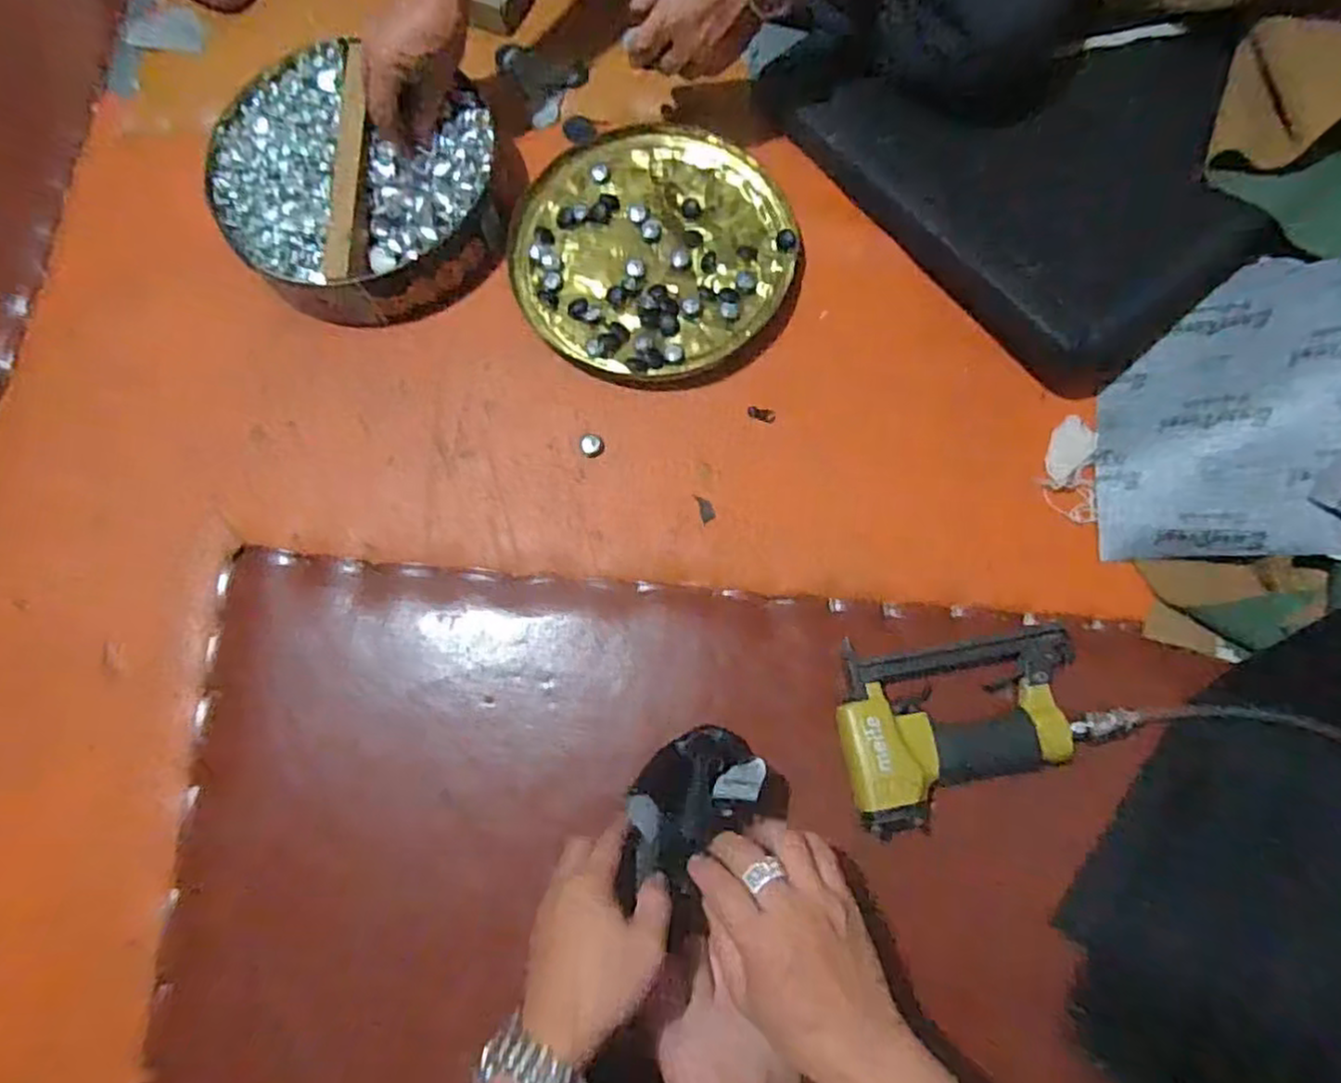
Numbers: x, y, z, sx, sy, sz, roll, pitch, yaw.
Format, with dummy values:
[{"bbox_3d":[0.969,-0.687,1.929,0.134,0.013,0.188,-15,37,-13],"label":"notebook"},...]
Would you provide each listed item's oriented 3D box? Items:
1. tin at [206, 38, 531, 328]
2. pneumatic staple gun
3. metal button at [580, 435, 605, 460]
[{"bbox_3d":[-0.289,-0.328,0.689,0.267,0.058,0.243,0,79,1],"label":"tin"},{"bbox_3d":[0.245,0.148,0.583,0.215,0.057,0.138,-4,79,0],"label":"pneumatic staple gun"},{"bbox_3d":[-0.070,-0.086,0.655,0.020,0.004,0.022,0,79,1],"label":"metal button"}]

